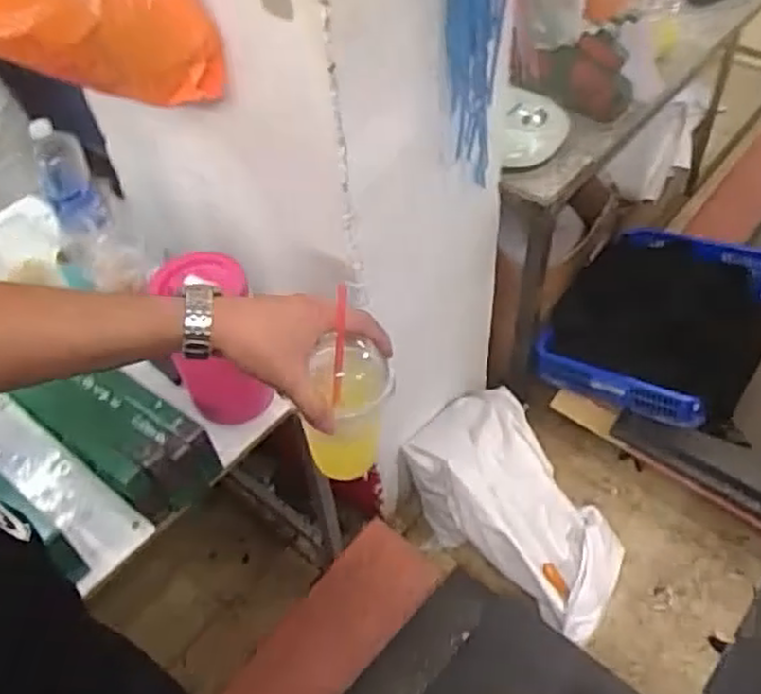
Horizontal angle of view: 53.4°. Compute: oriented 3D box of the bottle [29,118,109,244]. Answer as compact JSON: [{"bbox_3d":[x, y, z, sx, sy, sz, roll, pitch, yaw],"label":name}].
[{"bbox_3d":[-0.504,-0.266,1.222,0.090,0.077,0.194,-22,90,-15],"label":"bottle"}]

